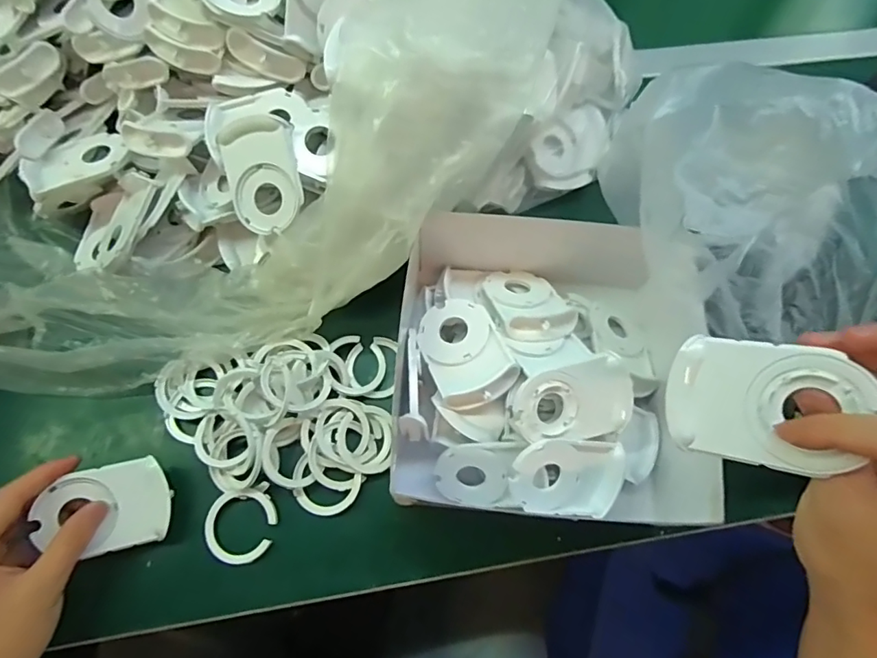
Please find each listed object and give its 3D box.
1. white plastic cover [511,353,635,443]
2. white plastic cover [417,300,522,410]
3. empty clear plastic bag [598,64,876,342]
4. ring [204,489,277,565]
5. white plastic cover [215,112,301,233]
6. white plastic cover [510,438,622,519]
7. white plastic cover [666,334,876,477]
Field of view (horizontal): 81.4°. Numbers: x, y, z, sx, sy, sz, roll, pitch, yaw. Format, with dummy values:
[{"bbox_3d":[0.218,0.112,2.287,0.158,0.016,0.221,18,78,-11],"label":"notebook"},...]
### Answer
[{"bbox_3d":[0.090,0.050,0.353,0.087,0.020,0.056,-13,102,-13],"label":"white plastic cover"},{"bbox_3d":[0.019,0.014,0.371,0.057,0.025,0.082,-22,70,-11],"label":"white plastic cover"},{"bbox_3d":[0.237,-0.068,0.333,0.208,0.133,0.132,5,68,0],"label":"empty clear plastic bag"},{"bbox_3d":[-0.143,0.140,0.365,0.048,0.009,0.049,1,68,-2],"label":"ring"},{"bbox_3d":[-0.132,-0.114,0.384,0.056,0.009,0.082,-8,102,12],"label":"white plastic cover"},{"bbox_3d":[0.088,0.105,0.354,0.078,0.017,0.060,-3,108,-15],"label":"white plastic cover"},{"bbox_3d":[0.151,0.036,0.238,0.078,0.005,0.057,10,94,35],"label":"white plastic cover"}]

